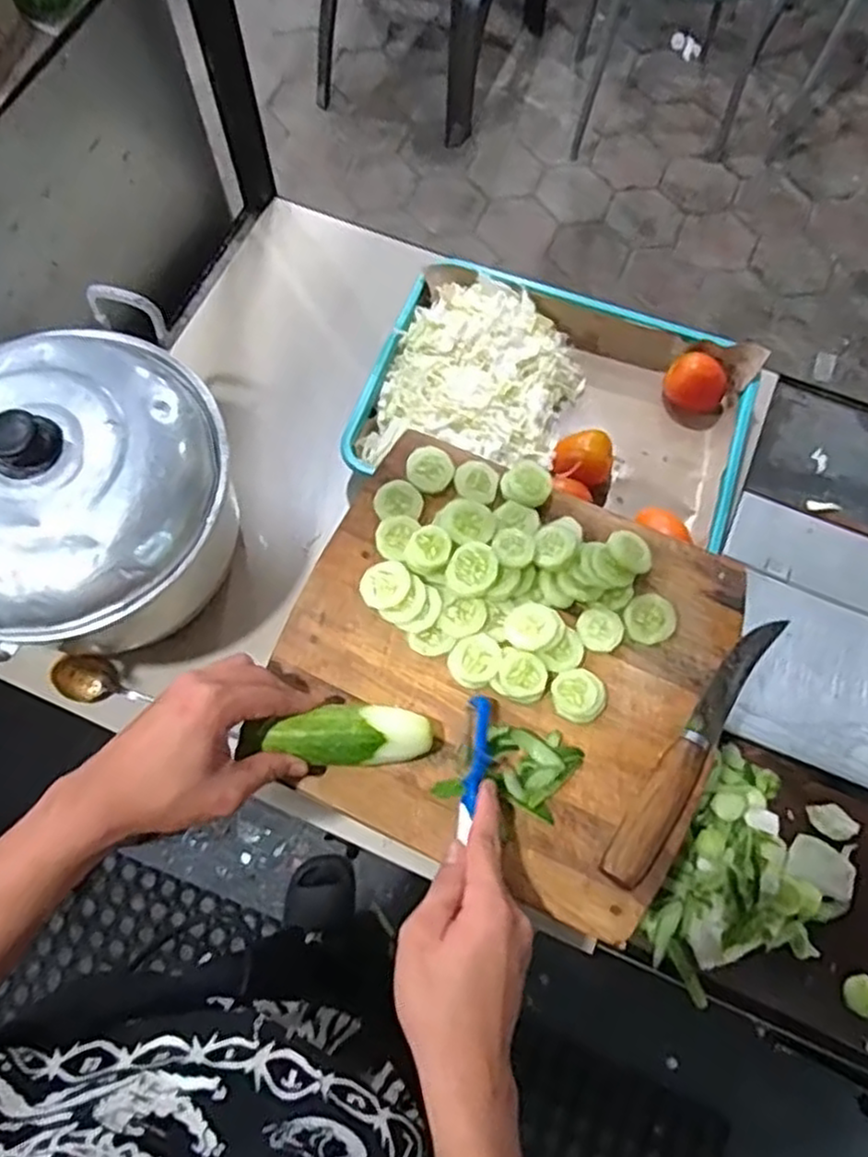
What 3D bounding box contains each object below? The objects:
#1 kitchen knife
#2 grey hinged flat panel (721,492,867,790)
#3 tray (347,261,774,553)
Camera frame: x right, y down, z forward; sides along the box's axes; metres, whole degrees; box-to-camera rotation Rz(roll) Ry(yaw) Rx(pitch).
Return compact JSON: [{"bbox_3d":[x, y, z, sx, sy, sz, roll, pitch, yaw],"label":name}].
[{"bbox_3d":[0.175,0.108,0.489,0.031,0.023,0.211,34,74,11],"label":"kitchen knife"},{"bbox_3d":[0.369,0.061,0.679,0.224,0.021,0.231,22,72,7],"label":"grey hinged flat panel"},{"bbox_3d":[0.127,-0.175,0.728,0.370,0.049,0.240,13,71,4],"label":"tray"}]

